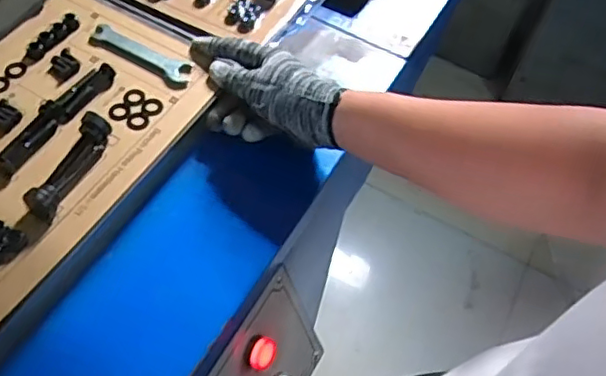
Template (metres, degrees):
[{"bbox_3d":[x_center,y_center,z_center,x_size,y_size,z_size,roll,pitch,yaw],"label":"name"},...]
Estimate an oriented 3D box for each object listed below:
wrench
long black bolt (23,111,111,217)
[{"bbox_3d":[-0.158,-0.137,0.599,0.112,0.012,0.025,28,61,16],"label":"wrench"},{"bbox_3d":[-0.198,-0.020,0.505,0.031,0.024,0.097,17,58,10],"label":"long black bolt"}]

